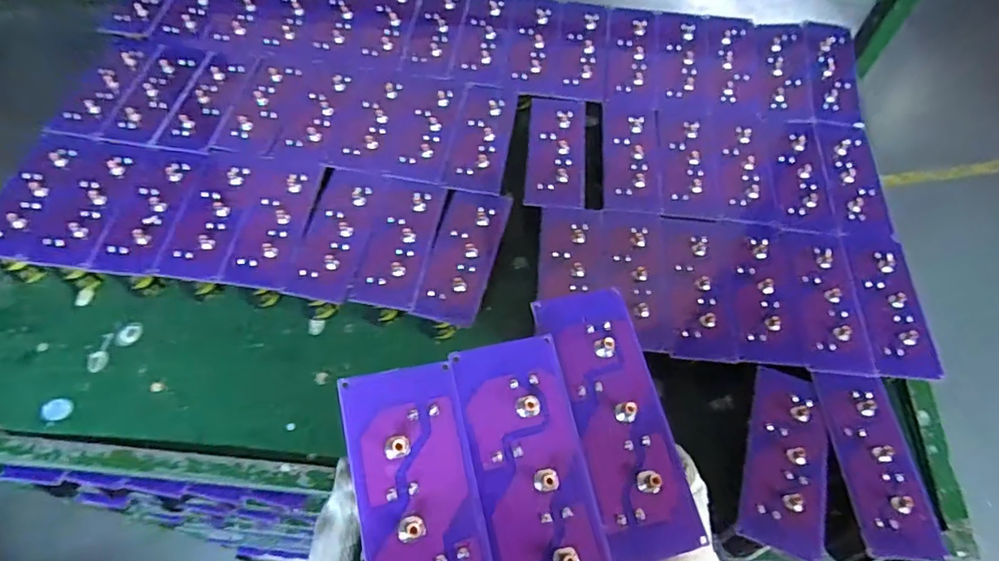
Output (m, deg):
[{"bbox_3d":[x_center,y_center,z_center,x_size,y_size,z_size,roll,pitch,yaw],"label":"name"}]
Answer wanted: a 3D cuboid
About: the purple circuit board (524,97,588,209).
[{"bbox_3d":[0.057,-0.129,0.556,0.058,0.004,0.139,4,59,0],"label":"purple circuit board"}]

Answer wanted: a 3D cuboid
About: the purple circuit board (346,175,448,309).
[{"bbox_3d":[-0.087,-0.037,0.498,0.059,0.006,0.129,9,59,3],"label":"purple circuit board"}]

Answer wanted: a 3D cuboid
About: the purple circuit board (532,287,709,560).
[{"bbox_3d":[0.061,0.068,0.292,0.050,0.015,0.135,-11,67,-9],"label":"purple circuit board"}]

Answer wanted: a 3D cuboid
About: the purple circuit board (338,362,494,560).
[{"bbox_3d":[-0.033,0.106,0.253,0.051,0.010,0.134,-12,74,-10],"label":"purple circuit board"}]

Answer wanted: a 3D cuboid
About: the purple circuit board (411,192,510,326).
[{"bbox_3d":[-0.030,-0.025,0.496,0.054,0.006,0.135,12,59,5],"label":"purple circuit board"}]

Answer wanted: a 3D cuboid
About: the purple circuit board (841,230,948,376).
[{"bbox_3d":[0.330,0.016,0.484,0.052,0.010,0.134,5,59,0],"label":"purple circuit board"}]

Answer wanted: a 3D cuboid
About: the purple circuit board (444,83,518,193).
[{"bbox_3d":[-0.015,-0.144,0.561,0.054,0.004,0.134,8,59,2],"label":"purple circuit board"}]

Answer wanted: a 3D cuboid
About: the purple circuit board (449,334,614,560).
[{"bbox_3d":[0.017,0.096,0.268,0.053,0.007,0.135,-11,73,-9],"label":"purple circuit board"}]

